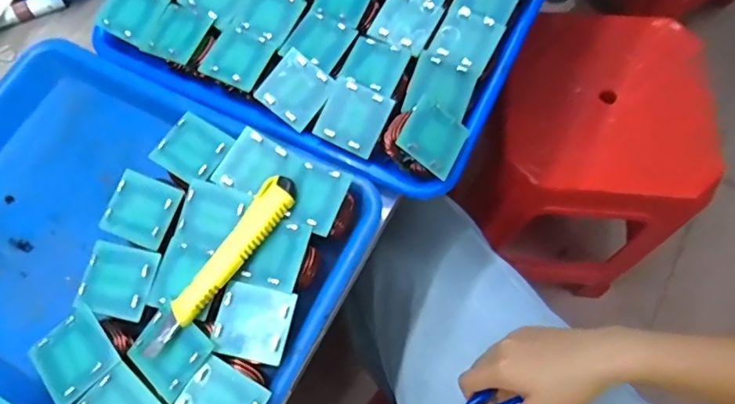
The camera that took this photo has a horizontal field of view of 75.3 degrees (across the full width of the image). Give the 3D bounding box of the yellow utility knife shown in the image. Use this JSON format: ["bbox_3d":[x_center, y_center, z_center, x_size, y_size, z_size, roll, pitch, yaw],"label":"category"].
[{"bbox_3d":[-0.092,0.039,0.307,0.024,0.013,0.134,33,75,12],"label":"yellow utility knife"}]

